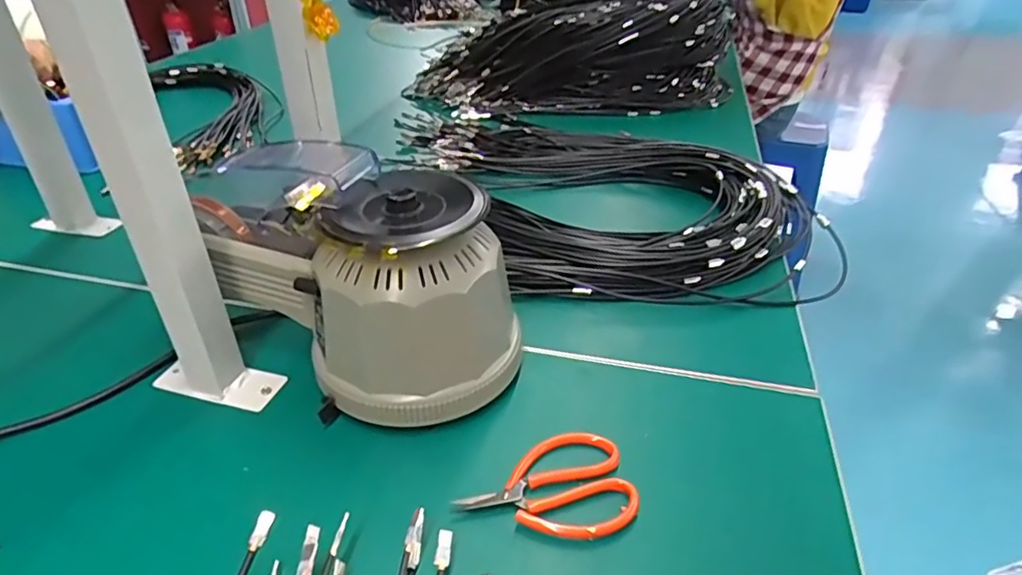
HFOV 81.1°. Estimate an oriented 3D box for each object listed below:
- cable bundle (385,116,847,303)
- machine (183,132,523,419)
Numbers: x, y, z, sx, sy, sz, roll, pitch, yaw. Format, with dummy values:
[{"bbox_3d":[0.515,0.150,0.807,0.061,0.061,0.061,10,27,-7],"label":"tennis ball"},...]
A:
[{"bbox_3d":[0.065,-0.139,0.739,0.364,0.043,0.629,-22,41,-28],"label":"cable bundle"},{"bbox_3d":[-0.121,-0.019,0.461,0.254,0.172,0.141,26,43,32],"label":"machine"}]

